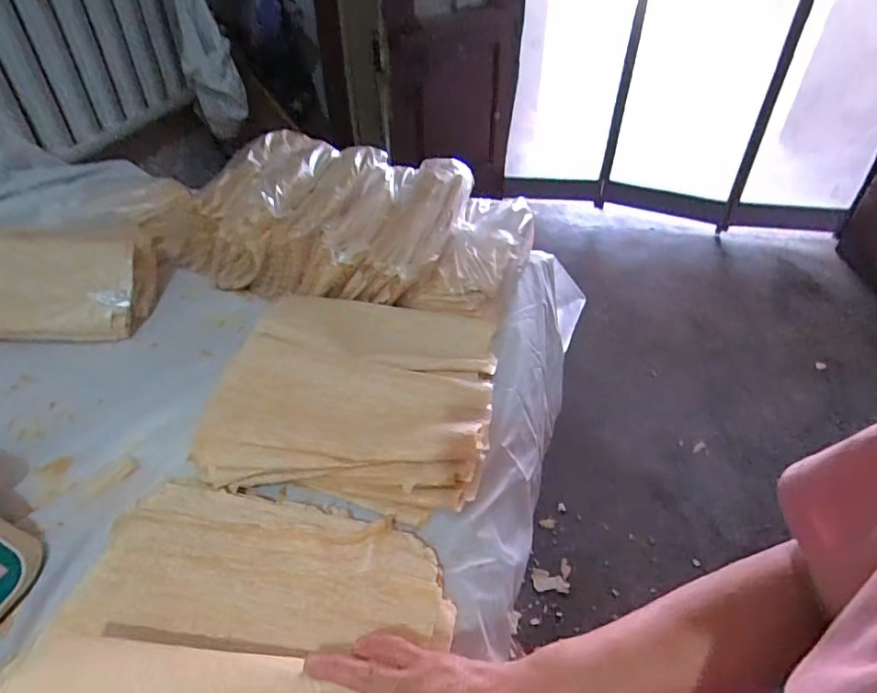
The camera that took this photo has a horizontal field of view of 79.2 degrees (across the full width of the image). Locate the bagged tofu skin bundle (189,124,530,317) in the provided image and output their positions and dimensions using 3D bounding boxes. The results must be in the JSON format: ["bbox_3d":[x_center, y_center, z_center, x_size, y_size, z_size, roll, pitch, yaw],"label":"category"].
[{"bbox_3d":[-0.121,-0.198,0.831,0.502,0.125,0.317,10,42,13],"label":"bagged tofu skin bundle"}]

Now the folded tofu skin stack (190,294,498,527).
[{"bbox_3d":[-0.086,0.049,0.619,0.290,0.073,0.289,7,42,6],"label":"folded tofu skin stack"}]

